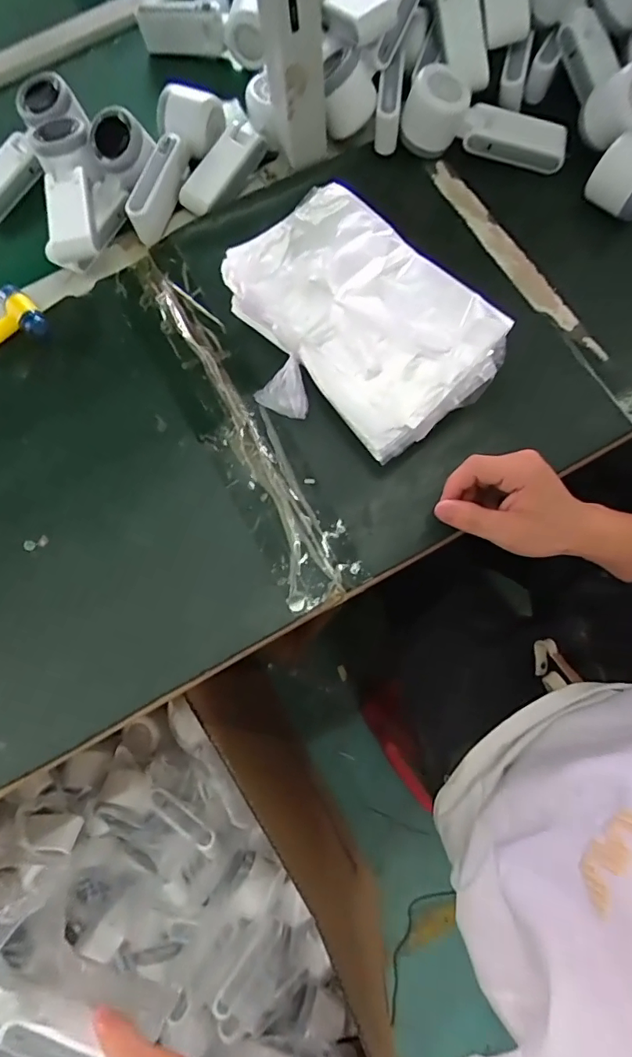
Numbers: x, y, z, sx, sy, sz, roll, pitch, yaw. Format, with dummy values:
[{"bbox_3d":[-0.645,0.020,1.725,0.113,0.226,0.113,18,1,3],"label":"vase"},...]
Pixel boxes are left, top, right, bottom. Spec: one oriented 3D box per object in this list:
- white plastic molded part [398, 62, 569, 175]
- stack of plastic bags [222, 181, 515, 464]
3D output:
[{"bbox_3d":[0.170,-0.401,0.517,0.166,0.053,0.042,13,73,-6],"label":"white plastic molded part"},{"bbox_3d":[0.034,-0.177,0.460,0.188,0.075,0.232,-44,77,-8],"label":"stack of plastic bags"}]

